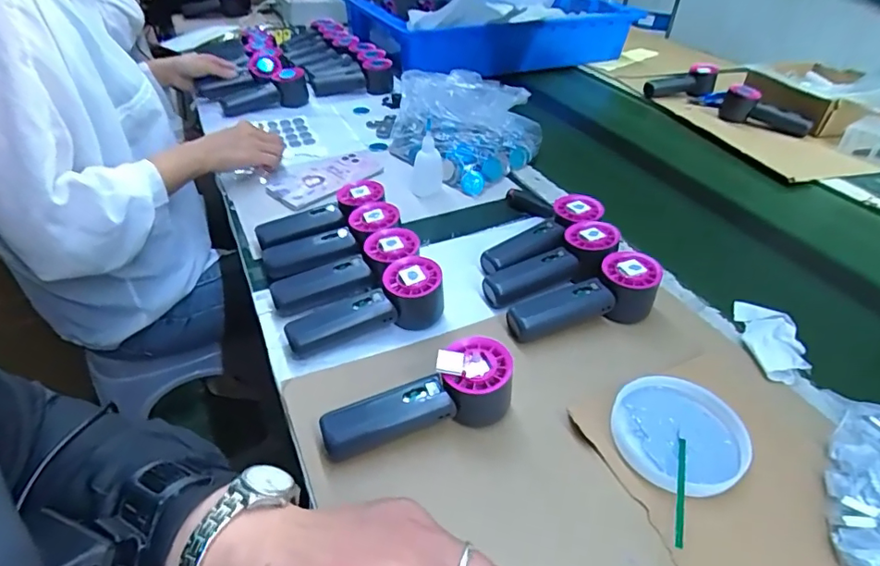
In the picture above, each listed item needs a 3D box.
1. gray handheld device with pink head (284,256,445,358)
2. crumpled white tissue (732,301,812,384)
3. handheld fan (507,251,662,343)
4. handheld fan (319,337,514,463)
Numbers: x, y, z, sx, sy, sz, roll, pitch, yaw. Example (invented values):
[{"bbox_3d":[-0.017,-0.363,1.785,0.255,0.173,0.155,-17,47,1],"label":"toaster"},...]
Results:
[{"bbox_3d":[-0.067,0.020,0.496,0.154,0.053,0.050,-13,42,-19],"label":"gray handheld device with pink head"},{"bbox_3d":[0.326,0.054,0.510,0.053,0.025,0.109,15,40,14],"label":"crumpled white tissue"},{"bbox_3d":[0.144,0.020,0.521,0.159,0.051,0.054,-19,42,-6],"label":"handheld fan"},{"bbox_3d":[-0.015,0.094,0.412,0.157,0.056,0.053,-20,43,-12],"label":"handheld fan"}]

